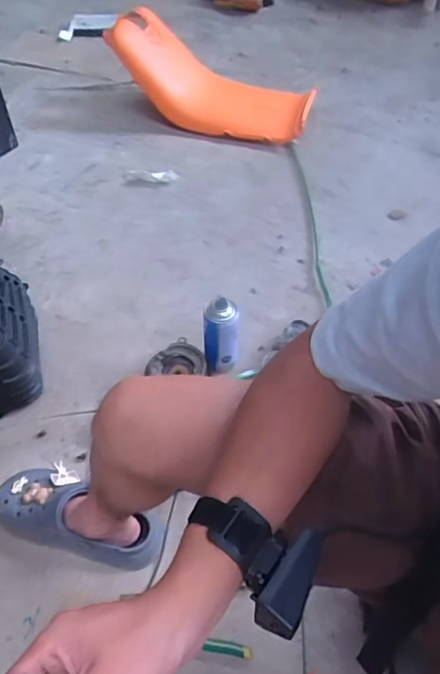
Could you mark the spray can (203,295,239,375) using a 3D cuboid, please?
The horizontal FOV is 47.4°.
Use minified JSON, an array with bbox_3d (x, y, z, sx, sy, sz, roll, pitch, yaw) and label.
[{"bbox_3d":[0.000,0.008,0.983,0.063,0.186,0.067,1,51,-1],"label":"spray can"}]

